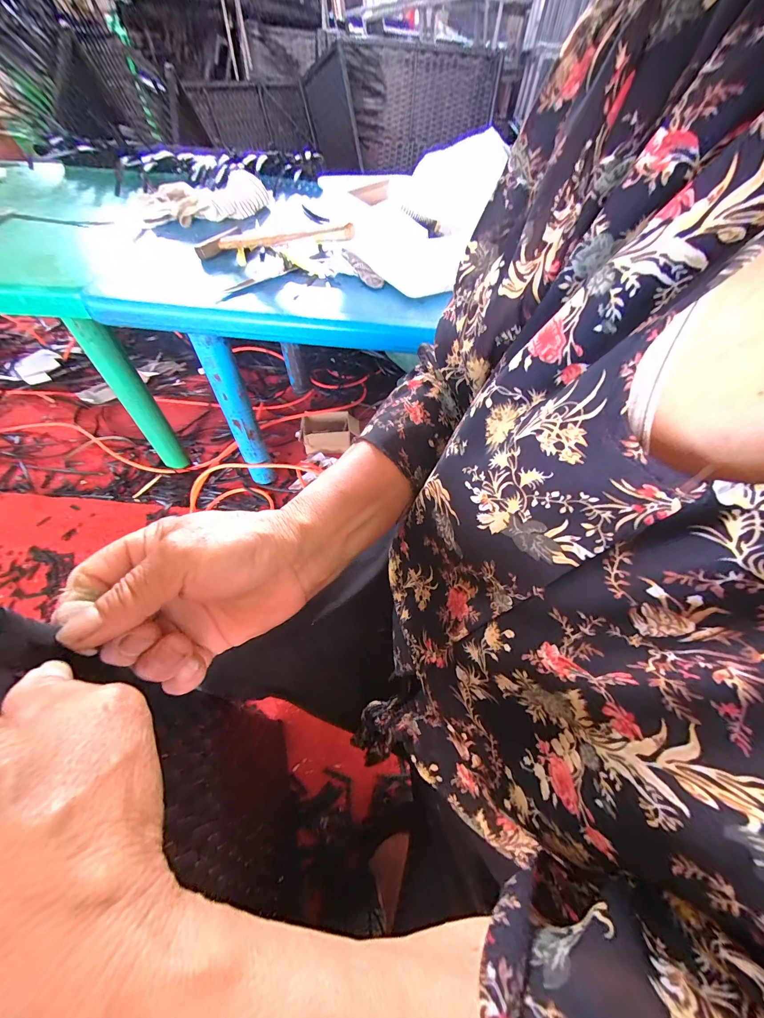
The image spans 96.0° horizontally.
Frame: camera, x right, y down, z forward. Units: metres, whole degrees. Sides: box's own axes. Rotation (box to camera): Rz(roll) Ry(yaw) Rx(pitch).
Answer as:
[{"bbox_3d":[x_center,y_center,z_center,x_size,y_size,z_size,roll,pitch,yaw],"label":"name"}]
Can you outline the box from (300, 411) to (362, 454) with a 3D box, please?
[{"bbox_3d":[-0.153,-0.223,1.009,0.170,0.083,0.117,-10,58,-10],"label":"box"}]

